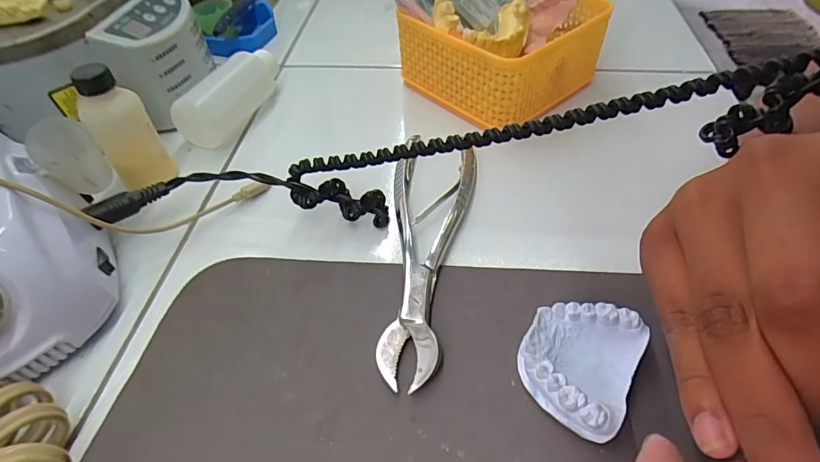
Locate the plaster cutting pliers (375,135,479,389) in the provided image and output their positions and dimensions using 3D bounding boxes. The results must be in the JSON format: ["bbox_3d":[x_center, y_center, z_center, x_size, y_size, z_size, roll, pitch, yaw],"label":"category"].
[{"bbox_3d":[0.014,0.005,0.279,0.053,0.015,0.181,1,48,3],"label":"plaster cutting pliers"}]

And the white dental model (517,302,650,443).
[{"bbox_3d":[0.080,0.062,0.220,0.049,0.023,0.059,22,53,21],"label":"white dental model"}]

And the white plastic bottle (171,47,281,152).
[{"bbox_3d":[-0.144,-0.113,0.367,0.035,0.042,0.093,17,51,17],"label":"white plastic bottle"}]

